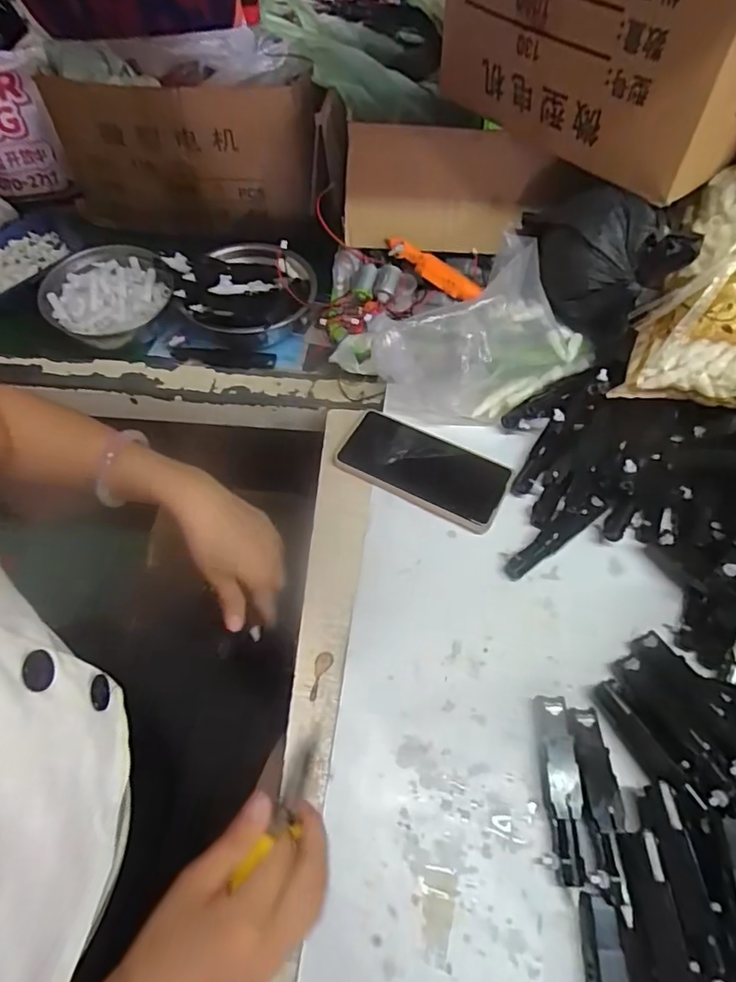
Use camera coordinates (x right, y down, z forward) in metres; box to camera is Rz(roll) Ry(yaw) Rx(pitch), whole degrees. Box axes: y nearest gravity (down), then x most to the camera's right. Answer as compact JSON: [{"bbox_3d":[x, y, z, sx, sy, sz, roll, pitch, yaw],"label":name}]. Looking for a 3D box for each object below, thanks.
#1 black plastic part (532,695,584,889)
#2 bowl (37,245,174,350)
[{"bbox_3d":[0.136,0.213,0.394,0.027,0.021,0.118,6,59,2],"label":"black plastic part"},{"bbox_3d":[-0.294,-0.219,0.631,0.137,0.056,0.128,1,59,-1],"label":"bowl"}]

